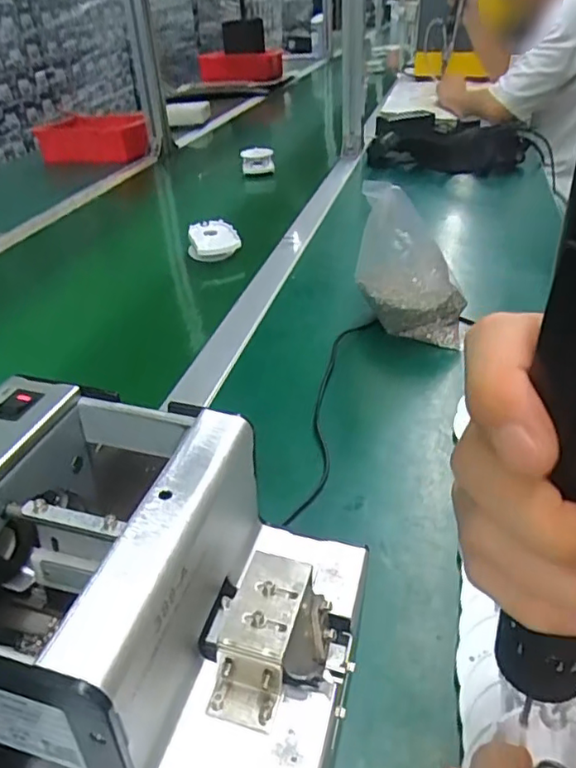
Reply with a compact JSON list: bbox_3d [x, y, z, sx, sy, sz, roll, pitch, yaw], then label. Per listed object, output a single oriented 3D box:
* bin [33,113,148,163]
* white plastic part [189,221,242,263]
[{"bbox_3d":[-0.422,-0.534,1.274,0.238,0.085,0.095,4,35,12],"label":"bin"},{"bbox_3d":[-0.099,-0.190,0.769,0.064,0.032,0.079,-9,34,-8],"label":"white plastic part"}]

